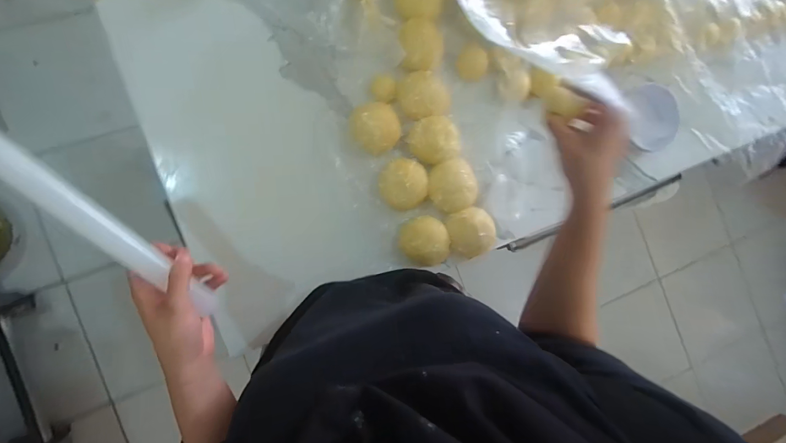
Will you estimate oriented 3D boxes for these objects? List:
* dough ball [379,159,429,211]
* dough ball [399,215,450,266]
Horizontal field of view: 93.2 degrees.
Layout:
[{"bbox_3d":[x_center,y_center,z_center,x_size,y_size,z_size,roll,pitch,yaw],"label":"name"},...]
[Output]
[{"bbox_3d":[0.013,-0.049,0.501,0.065,0.038,0.062,0,87,-8],"label":"dough ball"},{"bbox_3d":[0.041,0.027,0.504,0.063,0.045,0.064,0,87,-8],"label":"dough ball"}]

